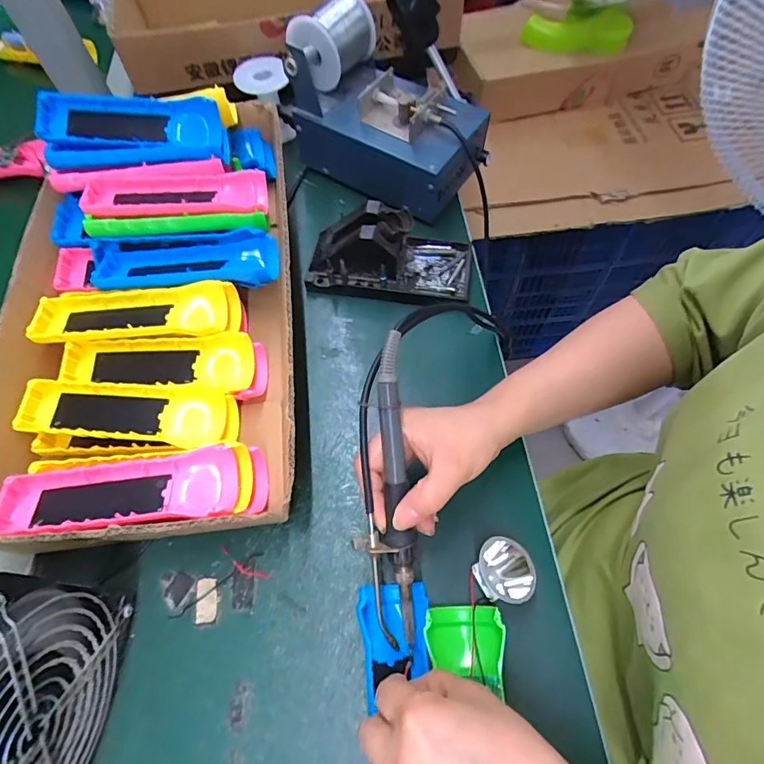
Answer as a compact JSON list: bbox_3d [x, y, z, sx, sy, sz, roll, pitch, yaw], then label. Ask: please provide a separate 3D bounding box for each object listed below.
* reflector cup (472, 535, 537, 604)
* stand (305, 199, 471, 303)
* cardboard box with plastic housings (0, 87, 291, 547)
[{"bbox_3d":[0.086,0.134,0.328,0.033,0.031,0.043,-13,63,-6],"label":"reflector cup"},{"bbox_3d":[0.009,-0.125,0.441,0.153,0.076,0.070,7,63,4],"label":"stand"},{"bbox_3d":[-0.195,-0.080,0.402,0.230,0.109,0.421,-7,63,-3],"label":"cardboard box with plastic housings"}]

